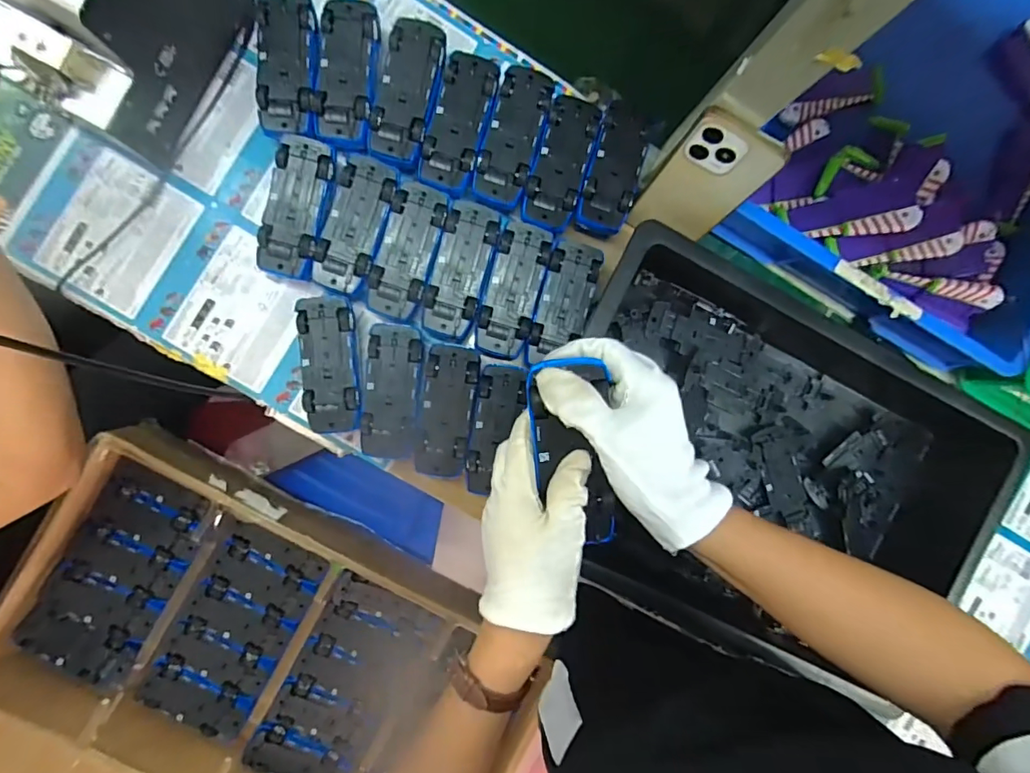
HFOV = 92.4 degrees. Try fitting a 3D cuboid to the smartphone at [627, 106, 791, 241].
[{"bbox_3d":[0.164,-0.177,0.438,0.076,0.141,0.009,29,74,-3],"label":"smartphone"}]

